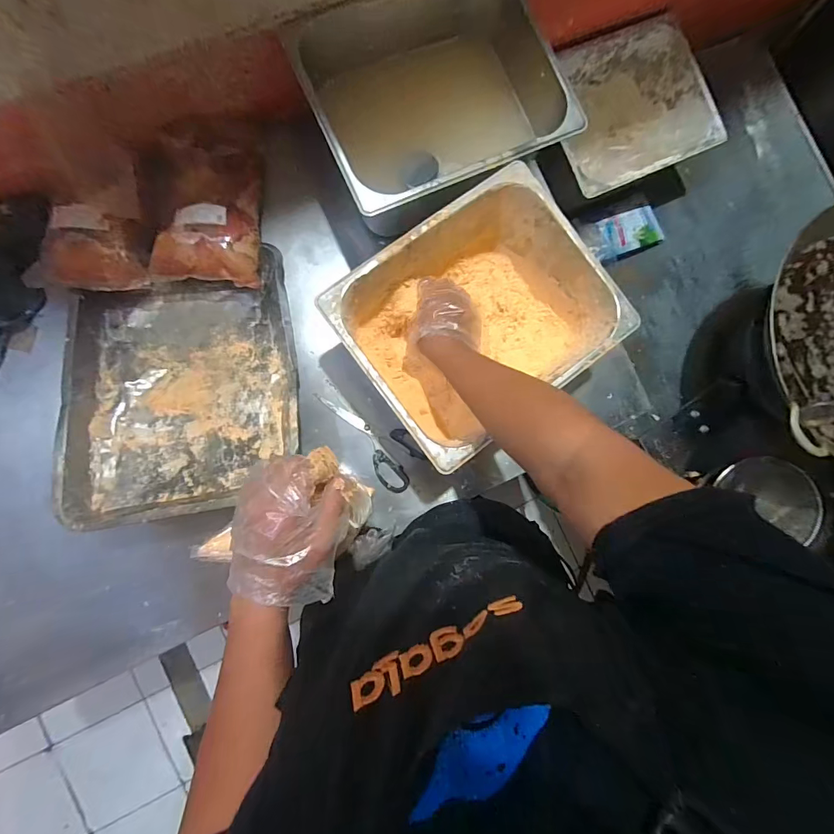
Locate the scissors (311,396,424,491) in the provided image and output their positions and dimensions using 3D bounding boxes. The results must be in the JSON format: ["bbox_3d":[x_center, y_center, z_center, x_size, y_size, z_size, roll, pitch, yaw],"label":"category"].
[{"bbox_3d":[-0.065,0.025,0.624,0.075,0.006,0.187,-40,91,-8],"label":"scissors"}]

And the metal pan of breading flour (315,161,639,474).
[{"bbox_3d":[0.073,-0.126,0.571,0.318,0.143,0.261,-37,91,-8],"label":"metal pan of breading flour"}]

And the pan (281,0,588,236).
[{"bbox_3d":[0.022,-0.440,0.578,0.337,0.134,0.287,-24,89,-8],"label":"pan"}]

